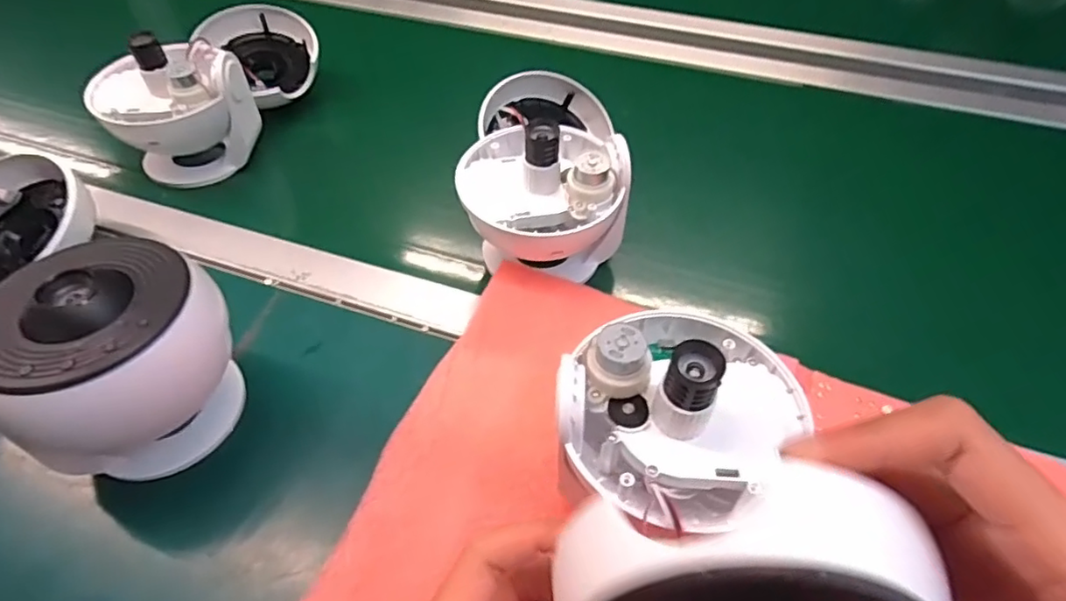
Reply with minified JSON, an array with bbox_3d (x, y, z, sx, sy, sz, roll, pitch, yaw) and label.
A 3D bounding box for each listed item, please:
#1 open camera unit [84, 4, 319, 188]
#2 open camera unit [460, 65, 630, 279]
[{"bbox_3d":[-0.294,-0.211,0.561,0.116,0.106,0.222,12,50,9],"label":"open camera unit"},{"bbox_3d":[0.008,-0.111,0.475,0.118,0.104,0.192,1,49,0],"label":"open camera unit"}]

